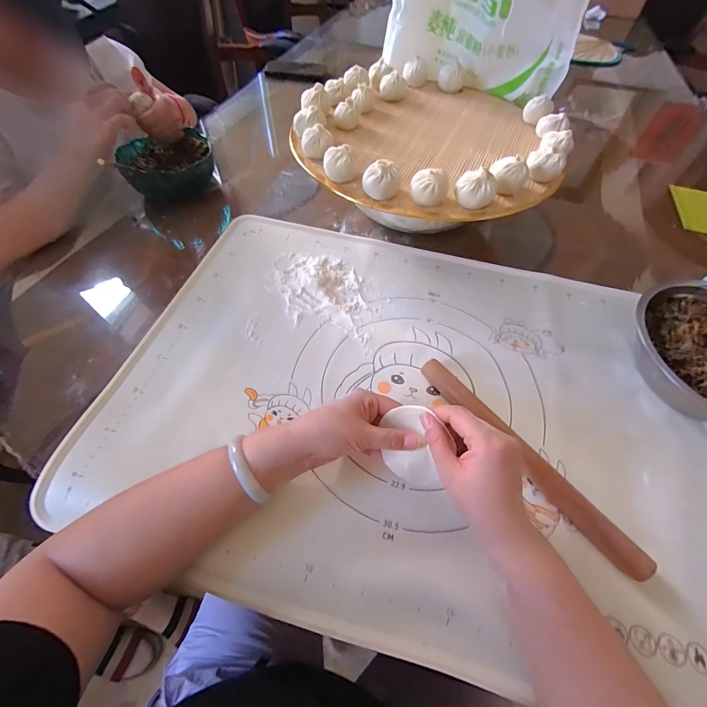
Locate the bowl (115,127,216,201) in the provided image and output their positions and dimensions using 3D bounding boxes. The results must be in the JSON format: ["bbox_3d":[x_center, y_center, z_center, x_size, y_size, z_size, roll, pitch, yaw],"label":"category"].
[{"bbox_3d":[-0.319,-0.327,0.585,0.143,0.066,0.138,1,58,-2],"label":"bowl"}]

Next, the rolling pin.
[{"bbox_3d":[0.175,0.104,0.350,0.023,0.027,0.270,-34,65,-21],"label":"rolling pin"}]

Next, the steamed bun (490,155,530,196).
[{"bbox_3d":[0.192,-0.221,0.412,0.034,0.035,0.038,-20,61,-14],"label":"steamed bun"}]

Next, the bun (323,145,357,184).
[{"bbox_3d":[-0.017,-0.239,0.418,0.039,0.033,0.039,-2,58,-4],"label":"bun"}]

